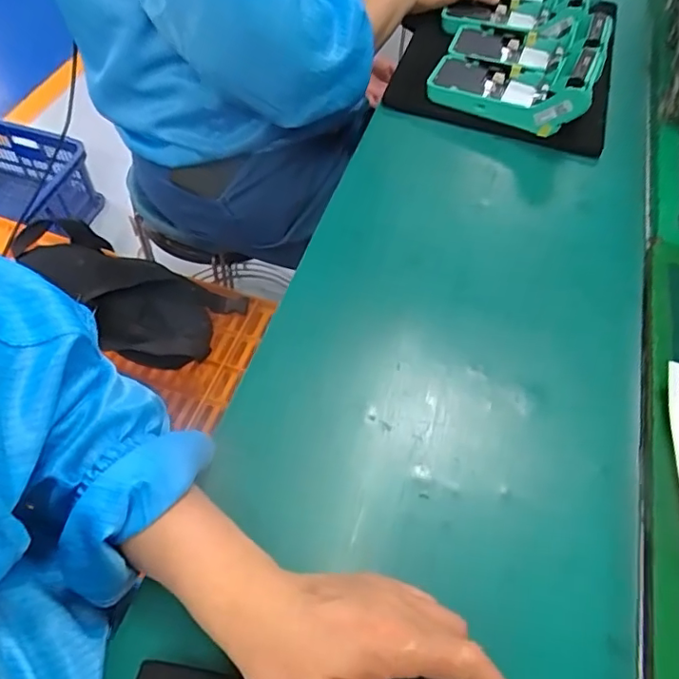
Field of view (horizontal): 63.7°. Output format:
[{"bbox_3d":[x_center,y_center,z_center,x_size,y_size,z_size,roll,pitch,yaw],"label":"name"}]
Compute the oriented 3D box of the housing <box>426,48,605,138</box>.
[{"bbox_3d":[0.191,-0.286,0.608,0.171,0.071,0.084,21,56,10],"label":"housing"}]

